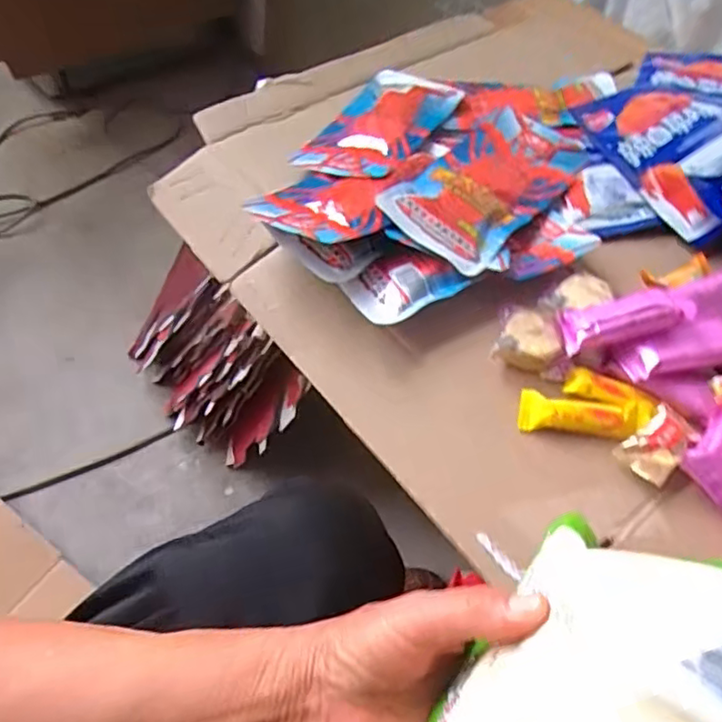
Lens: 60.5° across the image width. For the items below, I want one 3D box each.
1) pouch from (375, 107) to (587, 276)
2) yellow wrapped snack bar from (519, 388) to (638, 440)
[{"bbox_3d":[0.106,-0.152,0.517,0.098,0.015,0.198,34,58,20],"label":"pouch"},{"bbox_3d":[0.142,0.037,0.409,0.073,0.016,0.024,8,53,2],"label":"yellow wrapped snack bar"}]

